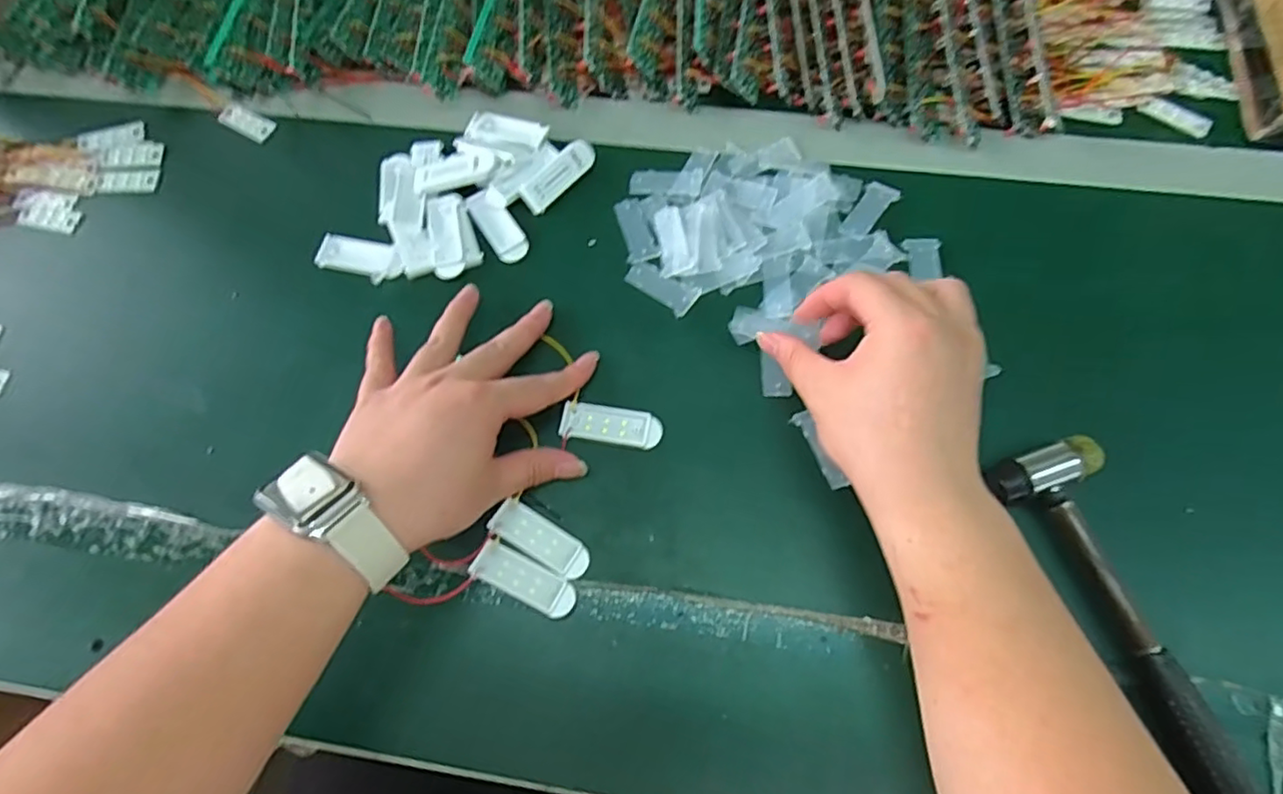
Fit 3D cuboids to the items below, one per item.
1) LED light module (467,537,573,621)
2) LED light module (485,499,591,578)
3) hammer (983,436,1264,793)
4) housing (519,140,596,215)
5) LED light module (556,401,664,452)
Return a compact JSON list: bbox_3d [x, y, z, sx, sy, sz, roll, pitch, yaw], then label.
[{"bbox_3d":[-0.063,0.099,0.340,0.058,0.009,0.021,25,72,11],"label":"LED light module"},{"bbox_3d":[-0.056,0.079,0.349,0.058,0.005,0.021,30,73,12],"label":"LED light module"},{"bbox_3d":[0.257,0.131,0.305,0.056,0.021,0.233,-23,70,-6],"label":"hammer"},{"bbox_3d":[-0.056,-0.151,0.431,0.019,0.009,0.060,39,75,15],"label":"housing"},{"bbox_3d":[-0.017,0.016,0.372,0.058,0.006,0.023,9,70,5],"label":"LED light module"}]

